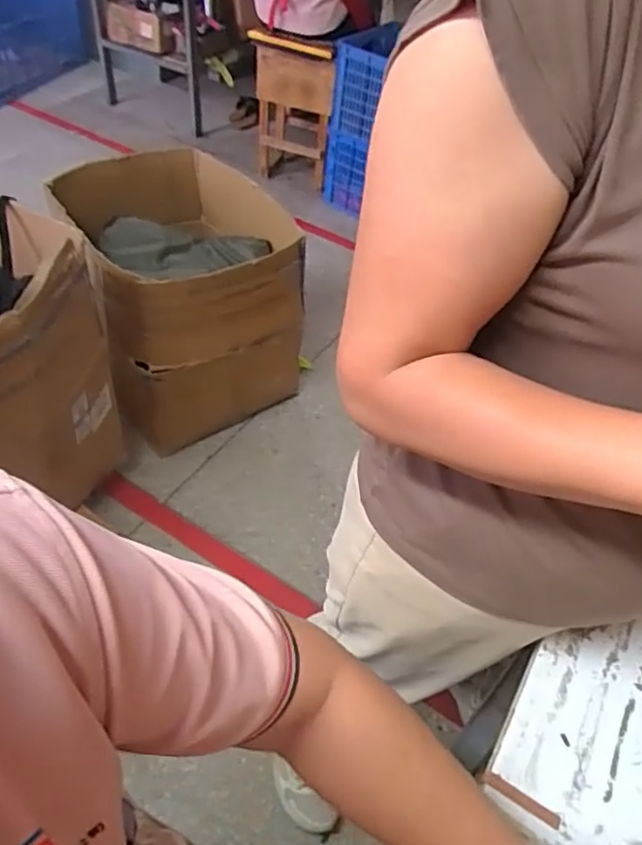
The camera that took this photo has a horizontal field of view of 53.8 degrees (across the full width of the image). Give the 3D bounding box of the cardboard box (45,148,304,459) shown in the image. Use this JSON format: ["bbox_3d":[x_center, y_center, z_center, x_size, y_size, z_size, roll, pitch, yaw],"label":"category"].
[{"bbox_3d":[-0.354,-0.375,1.771,0.547,0.522,0.677,-16,50,-21],"label":"cardboard box"}]

